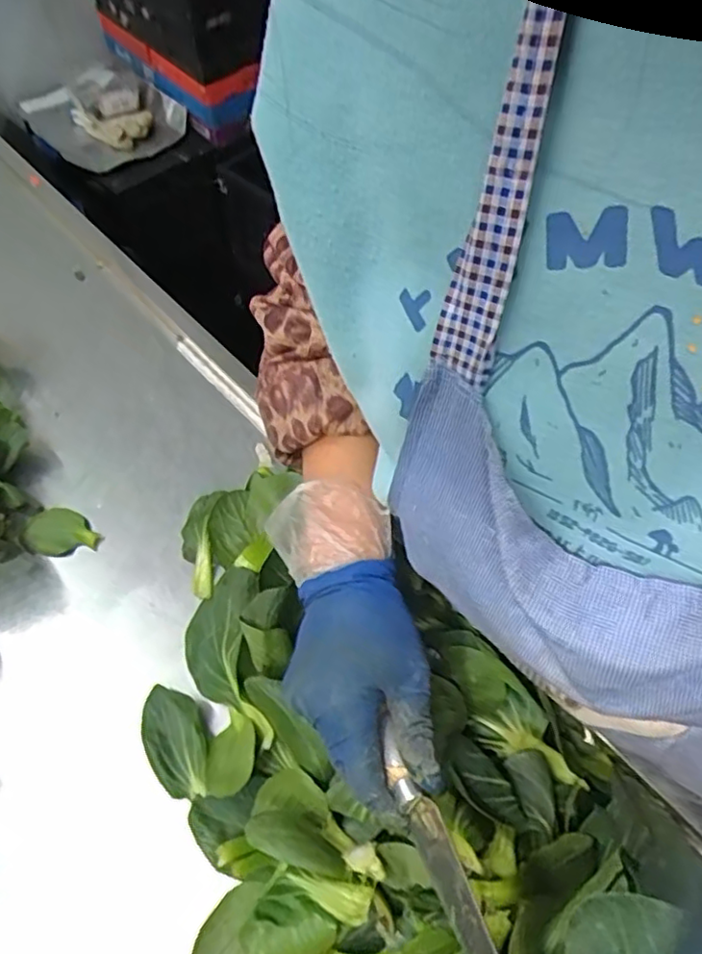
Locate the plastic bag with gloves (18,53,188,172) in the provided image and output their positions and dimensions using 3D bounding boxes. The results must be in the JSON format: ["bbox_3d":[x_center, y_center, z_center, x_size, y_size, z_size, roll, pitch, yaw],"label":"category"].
[{"bbox_3d":[-0.442,-0.650,1.159,0.258,0.087,0.167,-31,62,-16],"label":"plastic bag with gloves"}]

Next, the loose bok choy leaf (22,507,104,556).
[{"bbox_3d":[-0.238,0.045,0.522,0.066,0.007,0.041,14,59,11],"label":"loose bok choy leaf"}]

